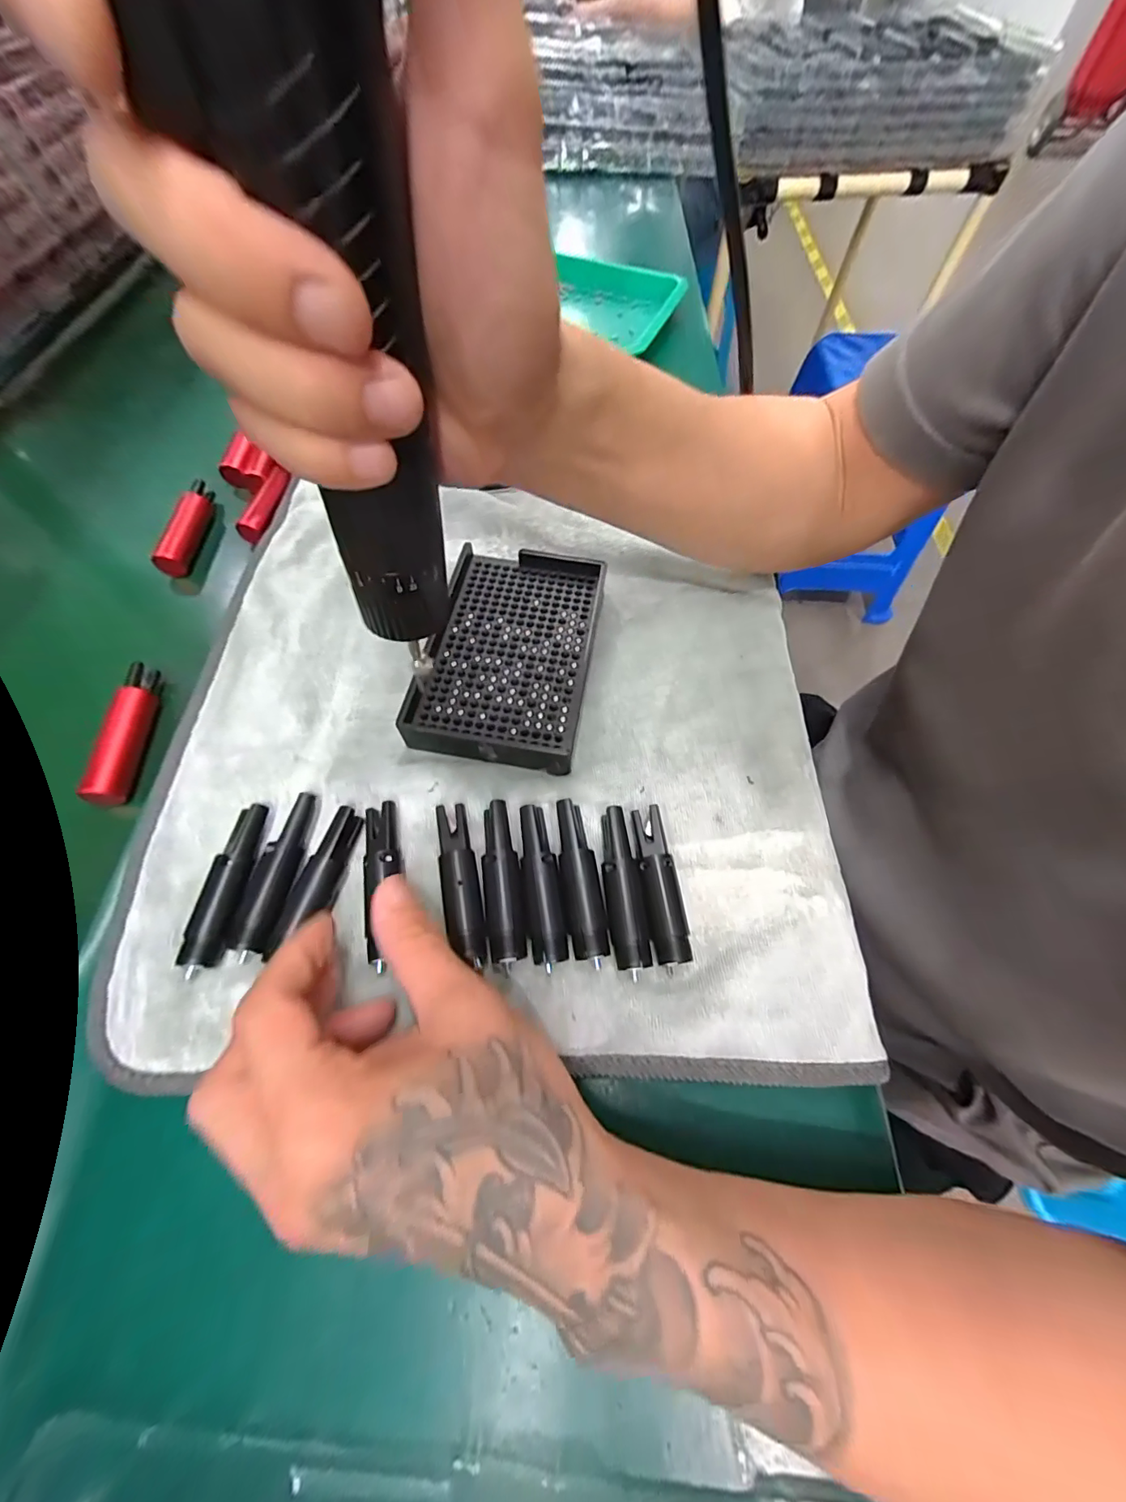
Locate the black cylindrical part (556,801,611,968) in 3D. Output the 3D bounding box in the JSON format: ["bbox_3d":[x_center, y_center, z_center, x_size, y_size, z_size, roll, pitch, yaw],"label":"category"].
[{"bbox_3d":[0.007,0.058,0.226,0.016,0.013,0.071,-7,62,-7],"label":"black cylindrical part"}]

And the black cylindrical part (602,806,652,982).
[{"bbox_3d":[0.027,0.062,0.225,0.016,0.016,0.071,-5,62,-6],"label":"black cylindrical part"}]

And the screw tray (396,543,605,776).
[{"bbox_3d":[-0.030,-0.059,0.285,0.090,0.019,0.137,10,61,2],"label":"screw tray"}]

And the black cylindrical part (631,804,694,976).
[{"bbox_3d":[0.044,0.061,0.228,0.016,0.014,0.070,-3,62,-5],"label":"black cylindrical part"}]

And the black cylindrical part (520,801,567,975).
[{"bbox_3d":[-0.010,0.059,0.224,0.016,0.011,0.070,-8,62,-7],"label":"black cylindrical part"}]

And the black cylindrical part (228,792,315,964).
[{"bbox_3d":[-0.130,0.055,0.224,0.018,0.014,0.073,3,61,-1],"label":"black cylindrical part"}]

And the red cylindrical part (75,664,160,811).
[{"bbox_3d":[-0.240,-0.012,0.268,0.015,0.015,0.086,-6,62,-6],"label":"red cylindrical part"}]

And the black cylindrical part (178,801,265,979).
[{"bbox_3d":[-0.148,0.059,0.220,0.017,0.014,0.072,4,61,-1],"label":"black cylindrical part"}]

